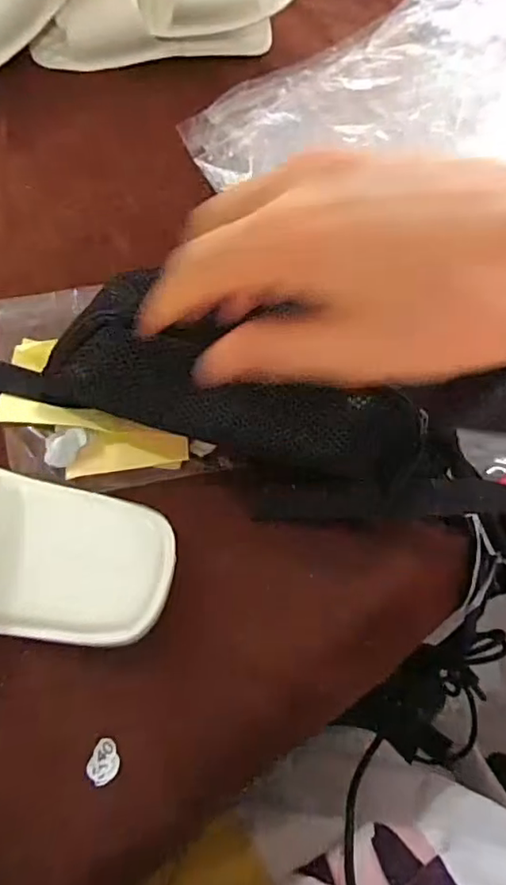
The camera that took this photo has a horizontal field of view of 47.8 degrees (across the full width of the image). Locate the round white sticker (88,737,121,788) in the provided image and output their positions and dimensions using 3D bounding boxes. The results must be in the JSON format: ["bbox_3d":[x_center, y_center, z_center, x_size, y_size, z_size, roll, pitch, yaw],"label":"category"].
[{"bbox_3d":[-0.080,0.174,0.310,0.016,0.004,0.022,23,60,-4],"label":"round white sticker"}]

